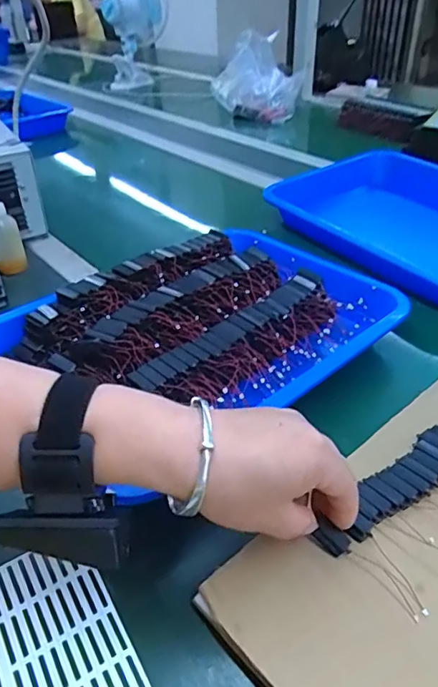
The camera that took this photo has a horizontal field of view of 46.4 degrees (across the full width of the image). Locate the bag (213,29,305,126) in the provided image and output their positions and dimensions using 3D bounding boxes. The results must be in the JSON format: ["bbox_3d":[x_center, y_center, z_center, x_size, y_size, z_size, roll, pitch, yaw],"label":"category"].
[{"bbox_3d":[0.094,-0.659,1.267,0.215,0.156,0.226,-1,37,1],"label":"bag"}]

